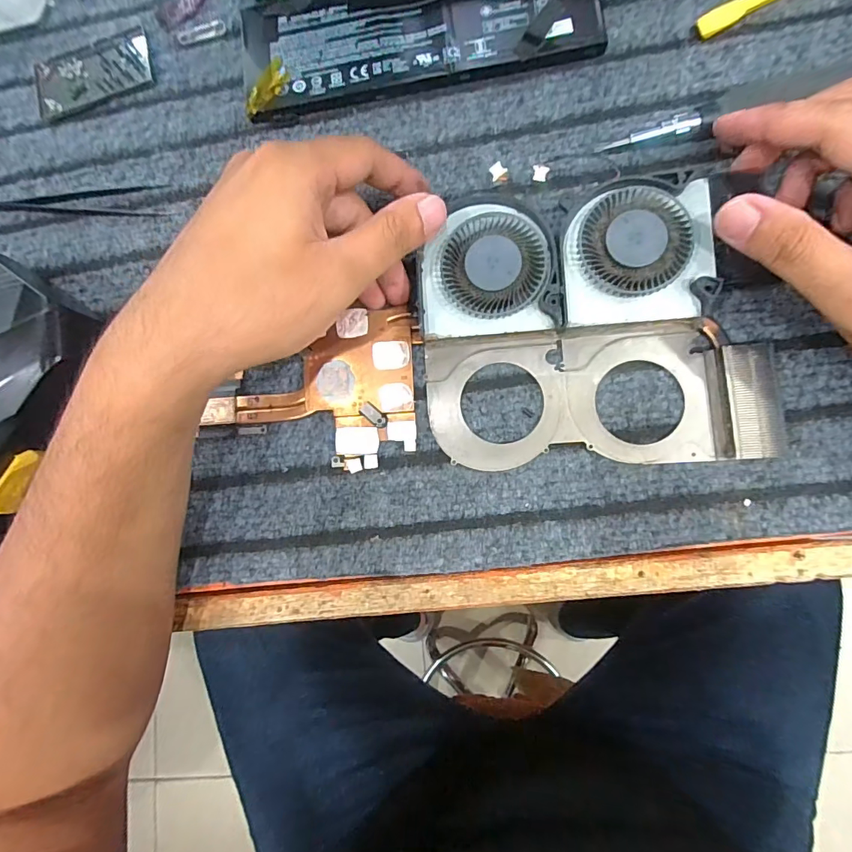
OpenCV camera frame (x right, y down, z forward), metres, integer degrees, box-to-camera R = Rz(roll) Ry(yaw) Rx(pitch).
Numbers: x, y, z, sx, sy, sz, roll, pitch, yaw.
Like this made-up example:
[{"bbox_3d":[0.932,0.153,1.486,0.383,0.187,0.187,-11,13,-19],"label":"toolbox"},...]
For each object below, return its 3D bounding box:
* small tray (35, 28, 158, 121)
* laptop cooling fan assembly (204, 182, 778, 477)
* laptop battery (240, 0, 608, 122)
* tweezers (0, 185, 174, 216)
[{"bbox_3d":[-0.218,-0.231,0.301,0.080,0.004,0.041,-17,81,5],"label":"small tray"},{"bbox_3d":[0.026,-0.046,0.237,0.276,0.022,0.132,-3,83,7],"label":"laptop cooling fan assembly"},{"bbox_3d":[-0.006,-0.235,0.268,0.206,0.012,0.076,-6,83,6],"label":"laptop battery"},{"bbox_3d":[-0.226,-0.145,0.292,0.136,0.004,0.020,4,84,8],"label":"tweezers"}]

